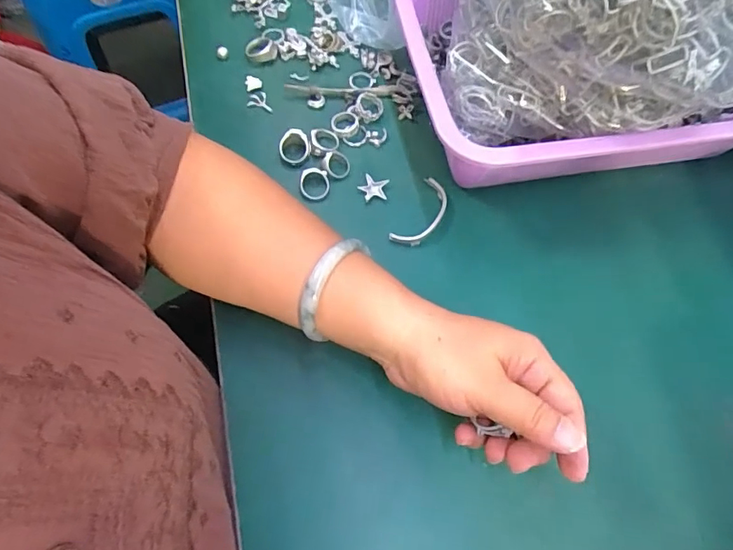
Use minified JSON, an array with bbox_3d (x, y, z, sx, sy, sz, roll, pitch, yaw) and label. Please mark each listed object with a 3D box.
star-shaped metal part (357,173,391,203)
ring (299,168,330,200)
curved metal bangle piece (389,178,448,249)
[{"bbox_3d":[0.005,-0.069,0.390,0.022,0.006,0.023,21,68,6],"label":"star-shaped metal part"},{"bbox_3d":[-0.041,-0.072,0.387,0.023,0.004,0.026,3,79,-11],"label":"ring"},{"bbox_3d":[0.045,-0.048,0.382,0.027,0.008,0.066,28,68,9],"label":"curved metal bangle piece"}]

